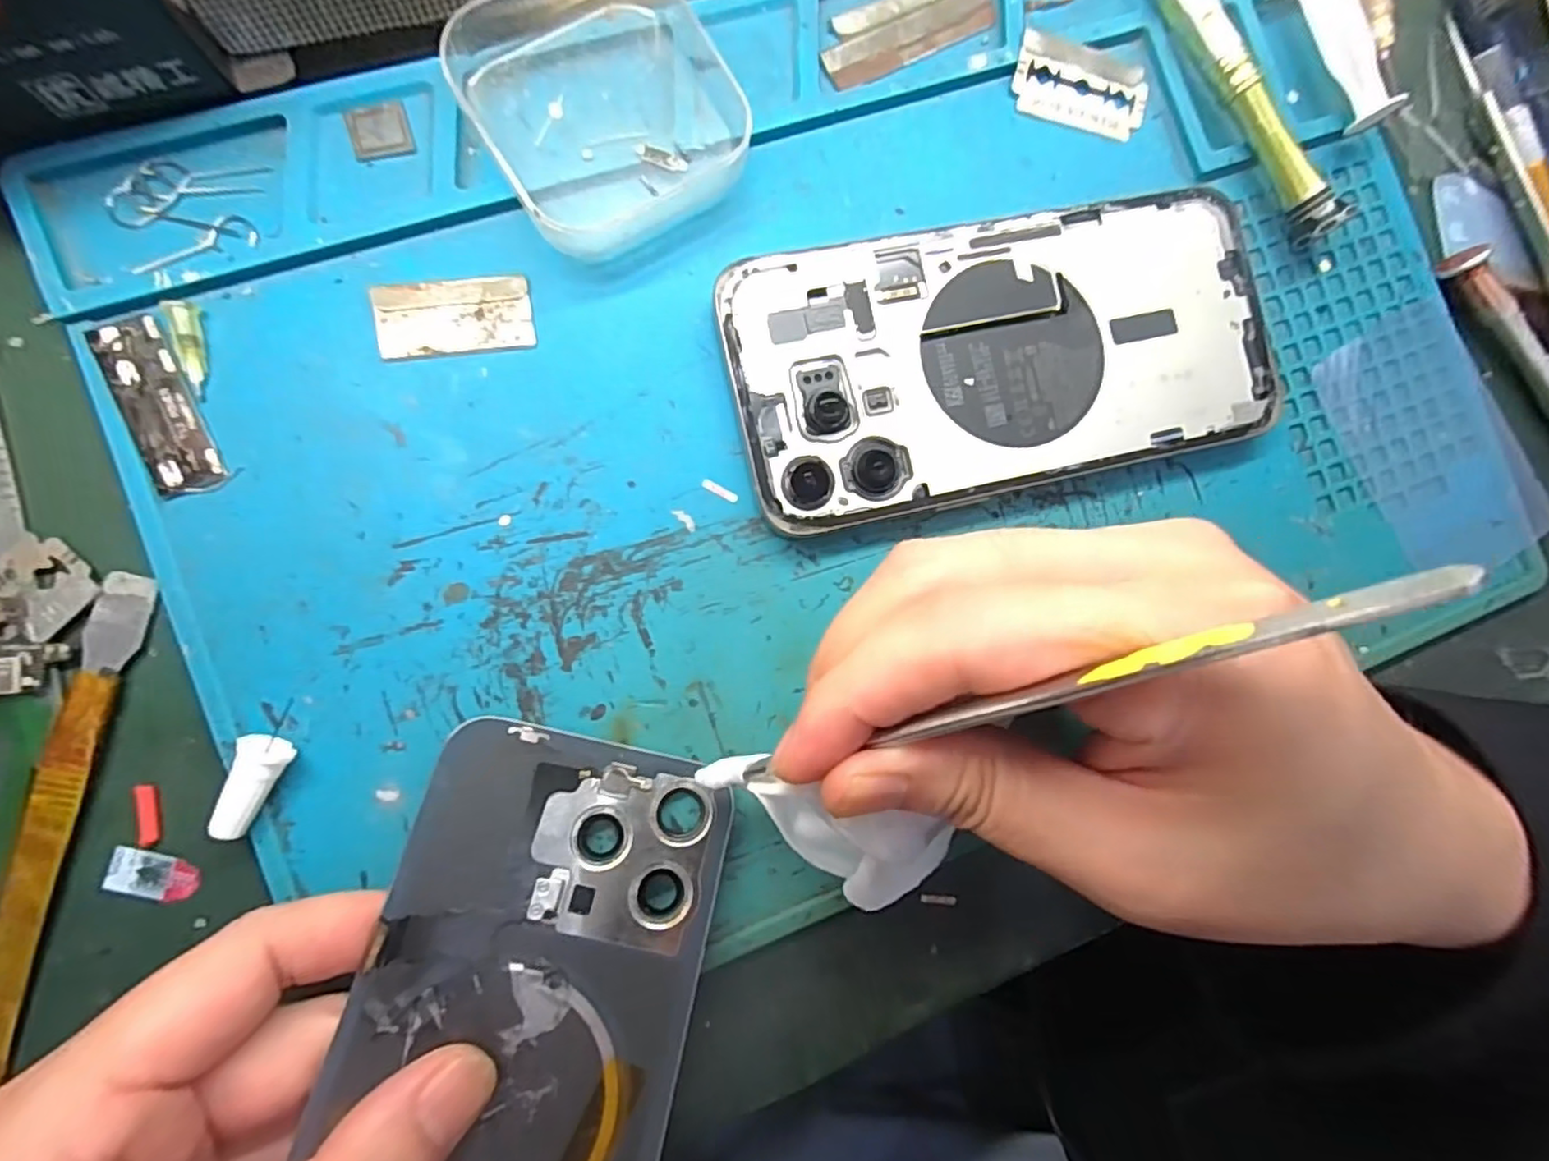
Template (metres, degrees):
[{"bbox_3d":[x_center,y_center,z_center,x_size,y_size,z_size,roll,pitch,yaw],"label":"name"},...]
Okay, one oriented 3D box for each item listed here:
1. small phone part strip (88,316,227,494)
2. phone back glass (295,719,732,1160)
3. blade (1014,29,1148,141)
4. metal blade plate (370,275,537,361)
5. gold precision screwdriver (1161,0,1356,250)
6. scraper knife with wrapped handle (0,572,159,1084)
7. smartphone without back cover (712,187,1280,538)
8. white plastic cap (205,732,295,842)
[{"bbox_3d":[-0.151,-0.043,0.160,0.015,0.004,0.043,-22,90,-8],"label":"small phone part strip"},{"bbox_3d":[-0.057,0.114,0.142,0.075,0.005,0.155,8,69,-7],"label":"phone back glass"},{"bbox_3d":[0.092,-0.148,0.196,0.042,0.004,0.023,11,100,-9],"label":"blade"},{"bbox_3d":[-0.083,-0.069,0.171,0.038,0.004,0.019,-9,93,-9],"label":"metal blade plate"},{"bbox_3d":[0.133,-0.153,0.195,0.010,0.015,0.117,-33,91,-8],"label":"gold precision screwdriver"},{"bbox_3d":[-0.171,0.058,0.153,0.011,0.004,0.120,14,85,-6],"label":"scraper knife with wrapped handle"},{"bbox_3d":[0.066,-0.064,0.187,0.156,0.009,0.075,-14,89,-8],"label":"smartphone without back cover"},{"bbox_3d":[-0.126,0.049,0.155,0.010,0.012,0.023,29,84,-5],"label":"white plastic cap"}]

